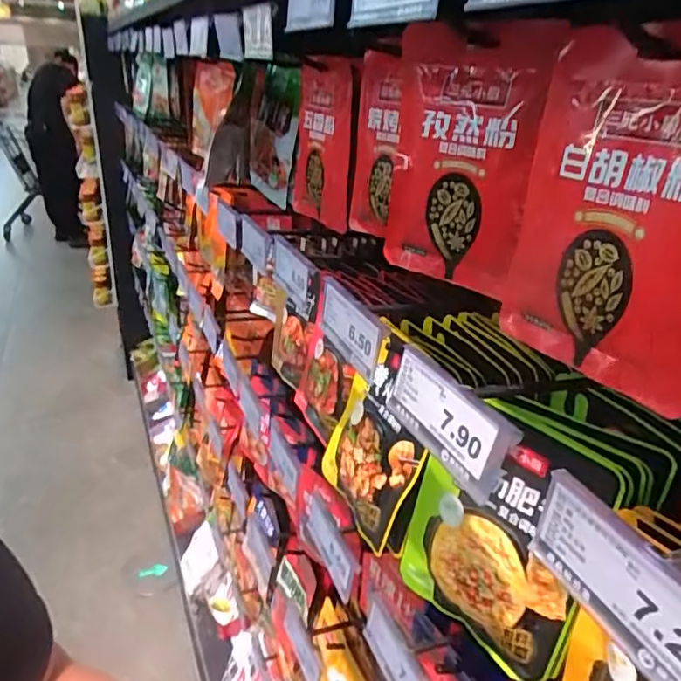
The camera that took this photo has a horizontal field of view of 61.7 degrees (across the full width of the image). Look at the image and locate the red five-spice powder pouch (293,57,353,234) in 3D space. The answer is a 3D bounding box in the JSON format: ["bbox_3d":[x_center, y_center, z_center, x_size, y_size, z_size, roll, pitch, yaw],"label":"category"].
[{"bbox_3d":[-0.019,-0.204,0.606,0.018,0.164,0.140,-14,29,-25],"label":"red five-spice powder pouch"}]

